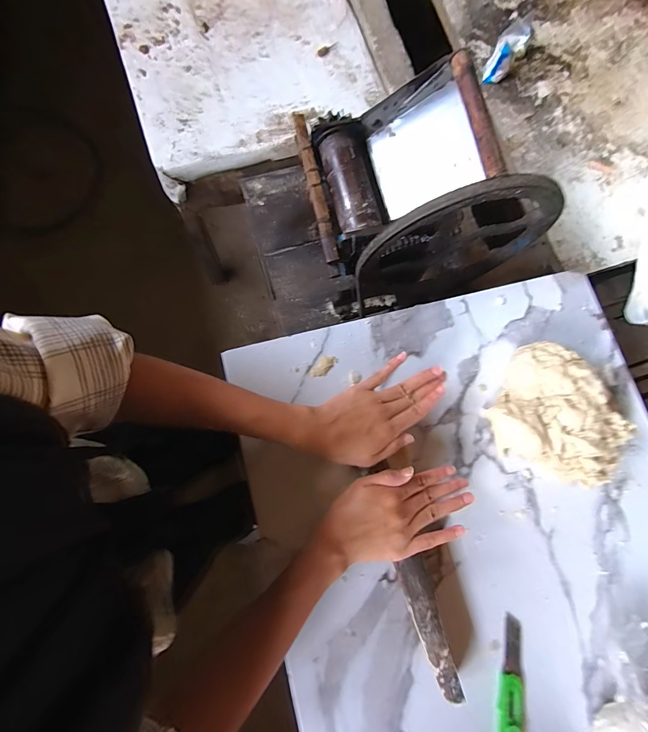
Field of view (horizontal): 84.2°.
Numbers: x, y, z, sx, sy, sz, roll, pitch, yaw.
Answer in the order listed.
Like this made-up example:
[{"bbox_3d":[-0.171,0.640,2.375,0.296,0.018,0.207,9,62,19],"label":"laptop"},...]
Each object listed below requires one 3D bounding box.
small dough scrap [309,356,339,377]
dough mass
[{"bbox_3d":[-0.001,0.000,0.444,0.020,0.004,0.036,43,81,5],"label":"small dough scrap"},{"bbox_3d":[0.279,0.059,0.414,0.150,0.060,0.132,31,80,3],"label":"dough mass"}]

